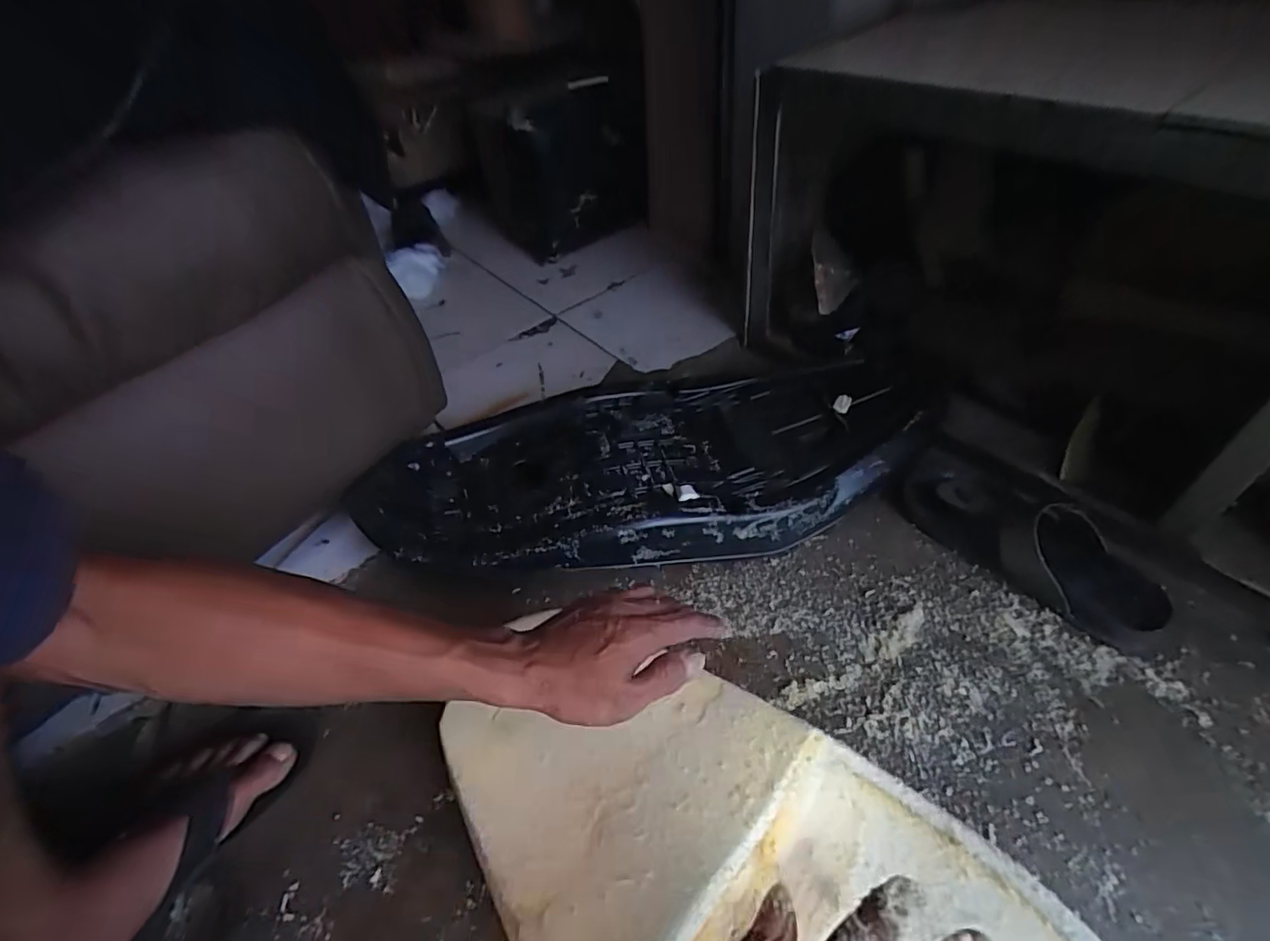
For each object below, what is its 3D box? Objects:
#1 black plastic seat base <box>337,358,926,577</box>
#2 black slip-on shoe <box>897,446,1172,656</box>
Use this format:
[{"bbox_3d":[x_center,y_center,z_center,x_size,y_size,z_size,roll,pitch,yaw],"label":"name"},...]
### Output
[{"bbox_3d":[0.026,-0.007,0.716,0.686,0.109,0.266,-10,47,-4],"label":"black plastic seat base"},{"bbox_3d":[0.428,0.071,0.621,0.106,0.061,0.279,-34,52,-23],"label":"black slip-on shoe"}]

